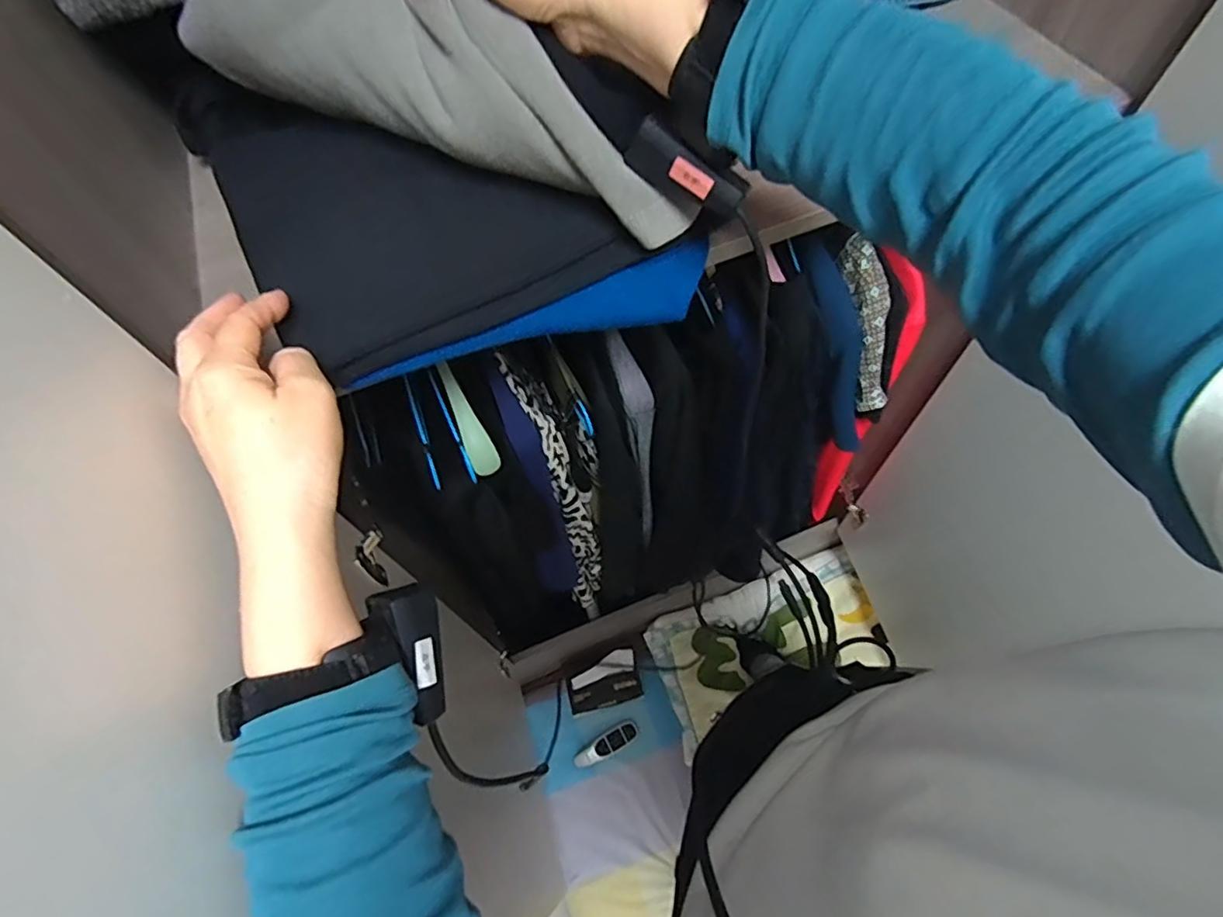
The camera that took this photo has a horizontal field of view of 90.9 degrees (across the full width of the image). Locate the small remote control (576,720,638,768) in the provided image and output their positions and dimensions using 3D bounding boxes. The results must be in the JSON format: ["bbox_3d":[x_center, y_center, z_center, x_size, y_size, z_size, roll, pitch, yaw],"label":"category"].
[{"bbox_3d":[-0.008,0.574,1.207,0.134,0.013,0.044,-32,64,-13],"label":"small remote control"}]

